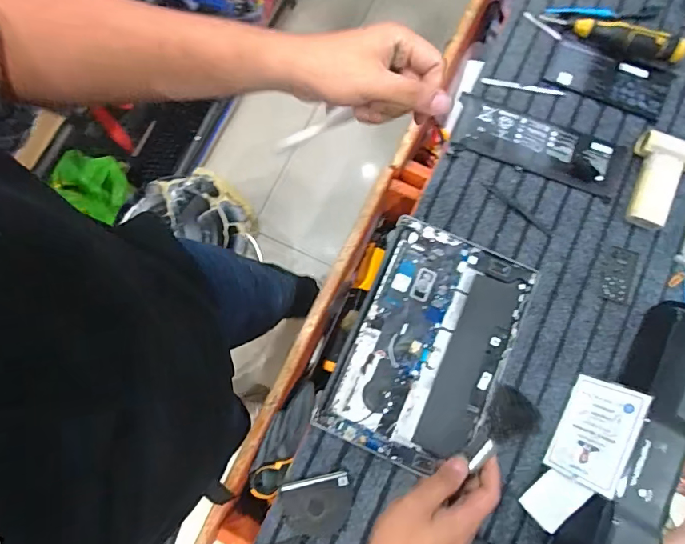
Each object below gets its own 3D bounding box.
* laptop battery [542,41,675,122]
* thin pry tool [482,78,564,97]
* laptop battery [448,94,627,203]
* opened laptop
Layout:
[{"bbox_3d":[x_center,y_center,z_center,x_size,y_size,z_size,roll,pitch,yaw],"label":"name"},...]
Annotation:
[{"bbox_3d":[0.422,-0.308,0.705,0.184,0.012,0.085,22,79,6],"label":"laptop battery"},{"bbox_3d":[0.288,-0.295,0.713,0.129,0.004,0.013,11,78,3],"label":"thin pry tool"},{"bbox_3d":[0.299,-0.194,0.688,0.251,0.006,0.092,21,79,5],"label":"laptop battery"},{"bbox_3d":[0.121,0.101,0.628,0.215,0.016,0.318,22,79,6],"label":"opened laptop"}]

